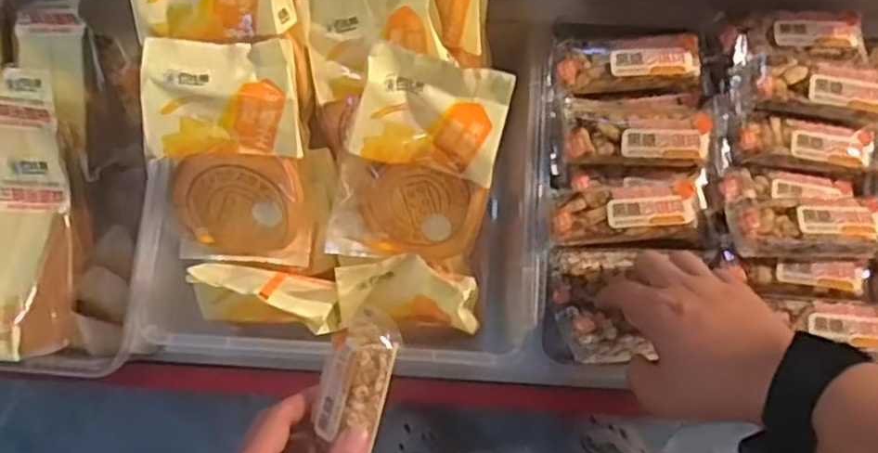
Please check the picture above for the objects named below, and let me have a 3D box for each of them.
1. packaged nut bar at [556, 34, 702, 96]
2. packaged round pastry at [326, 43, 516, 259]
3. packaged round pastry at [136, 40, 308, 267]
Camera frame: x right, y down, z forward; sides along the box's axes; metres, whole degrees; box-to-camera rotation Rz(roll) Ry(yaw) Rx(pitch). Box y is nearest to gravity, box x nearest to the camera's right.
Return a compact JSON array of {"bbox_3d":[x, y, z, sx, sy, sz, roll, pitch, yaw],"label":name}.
[{"bbox_3d":[0.148,-0.126,0.573,0.105,0.024,0.039,-3,78,0],"label":"packaged nut bar"},{"bbox_3d":[-0.017,-0.044,0.543,0.108,0.025,0.167,14,118,-3],"label":"packaged round pastry"},{"bbox_3d":[-0.155,-0.048,0.547,0.106,0.030,0.173,2,118,-1],"label":"packaged round pastry"}]

